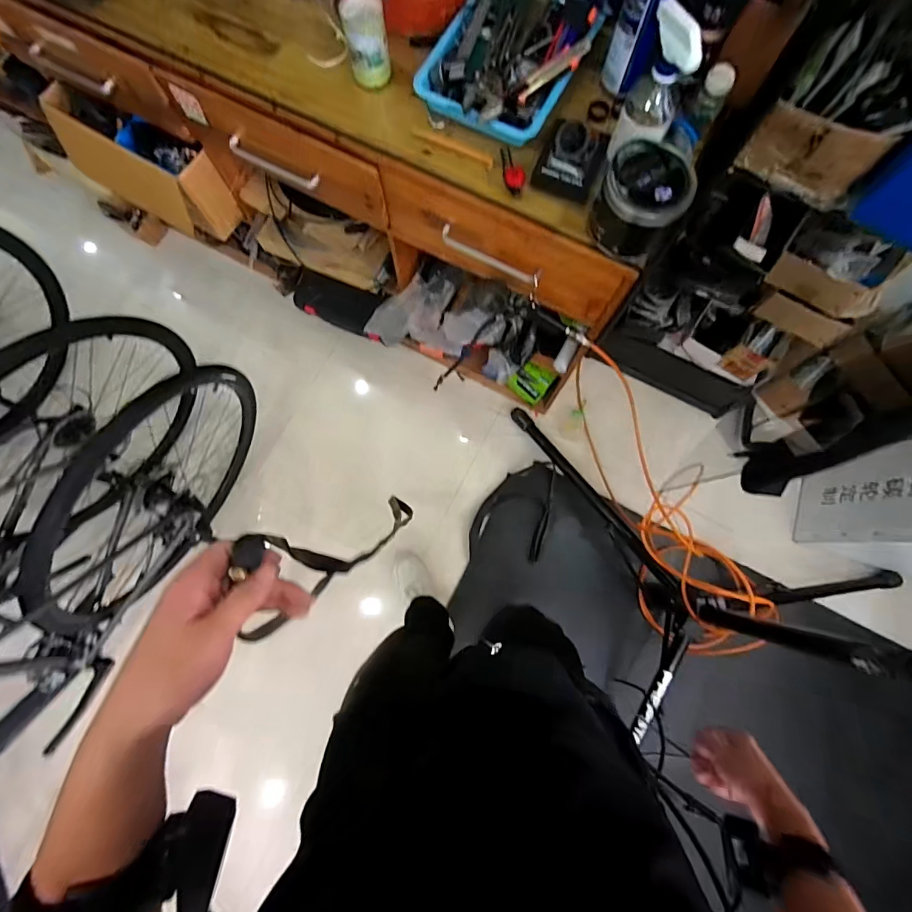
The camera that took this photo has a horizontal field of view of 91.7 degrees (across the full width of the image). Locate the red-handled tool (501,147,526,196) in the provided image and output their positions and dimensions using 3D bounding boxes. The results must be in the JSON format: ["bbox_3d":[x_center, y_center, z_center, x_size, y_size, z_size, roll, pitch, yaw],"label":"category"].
[{"bbox_3d":[0.091,-0.467,0.722,0.025,0.038,0.080,-12,79,-3],"label":"red-handled tool"}]

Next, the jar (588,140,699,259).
[{"bbox_3d":[0.275,-0.384,0.663,0.119,0.098,0.123,0,79,0],"label":"jar"}]

